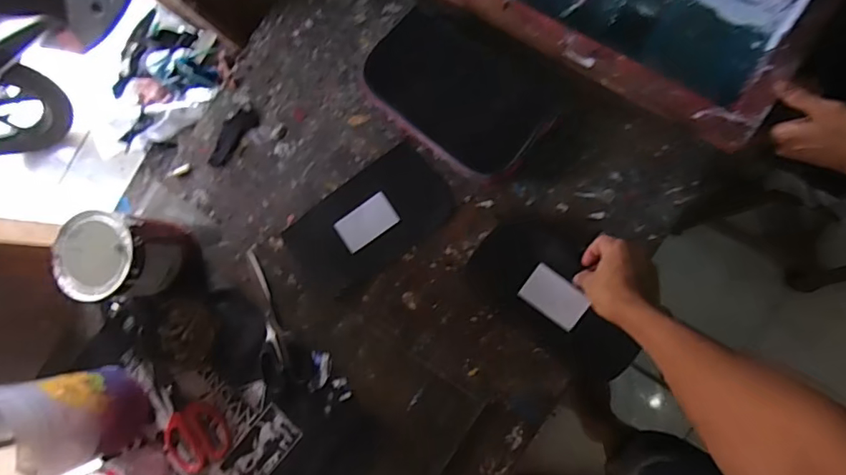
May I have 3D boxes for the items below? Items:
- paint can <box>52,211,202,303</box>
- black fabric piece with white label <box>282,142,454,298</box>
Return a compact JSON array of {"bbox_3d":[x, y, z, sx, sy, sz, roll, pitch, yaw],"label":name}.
[{"bbox_3d":[-0.386,0.028,0.695,0.125,0.140,0.108,-1,86,9],"label":"paint can"},{"bbox_3d":[-0.076,-0.021,0.725,0.232,0.006,0.128,-37,79,6],"label":"black fabric piece with white label"}]

